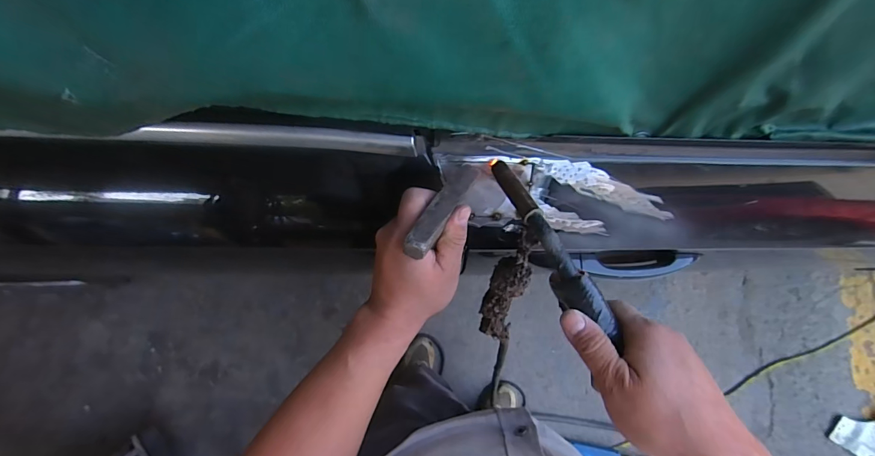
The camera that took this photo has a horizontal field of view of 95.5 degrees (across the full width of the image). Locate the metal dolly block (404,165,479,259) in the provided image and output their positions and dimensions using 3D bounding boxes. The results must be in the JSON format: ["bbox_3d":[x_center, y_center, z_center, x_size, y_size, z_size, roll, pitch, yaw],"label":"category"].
[{"bbox_3d":[0.007,-0.022,0.345,0.020,0.014,0.118,29,48,5],"label":"metal dolly block"}]

